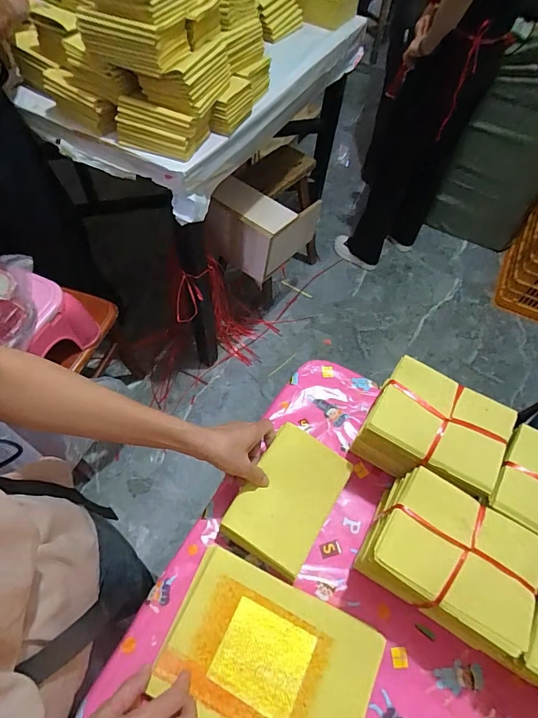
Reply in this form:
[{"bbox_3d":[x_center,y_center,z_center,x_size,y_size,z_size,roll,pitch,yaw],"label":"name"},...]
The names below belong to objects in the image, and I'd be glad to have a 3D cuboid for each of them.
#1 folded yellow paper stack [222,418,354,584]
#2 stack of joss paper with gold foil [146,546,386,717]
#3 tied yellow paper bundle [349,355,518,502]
[{"bbox_3d":[0.025,0.189,0.548,0.112,0.041,0.169,30,66,11],"label":"folded yellow paper stack"},{"bbox_3d":[-0.004,0.345,0.463,0.226,0.021,0.162,25,60,12],"label":"stack of joss paper with gold foil"},{"bbox_3d":[0.217,0.108,0.560,0.161,0.130,0.123,28,61,14],"label":"tied yellow paper bundle"}]

